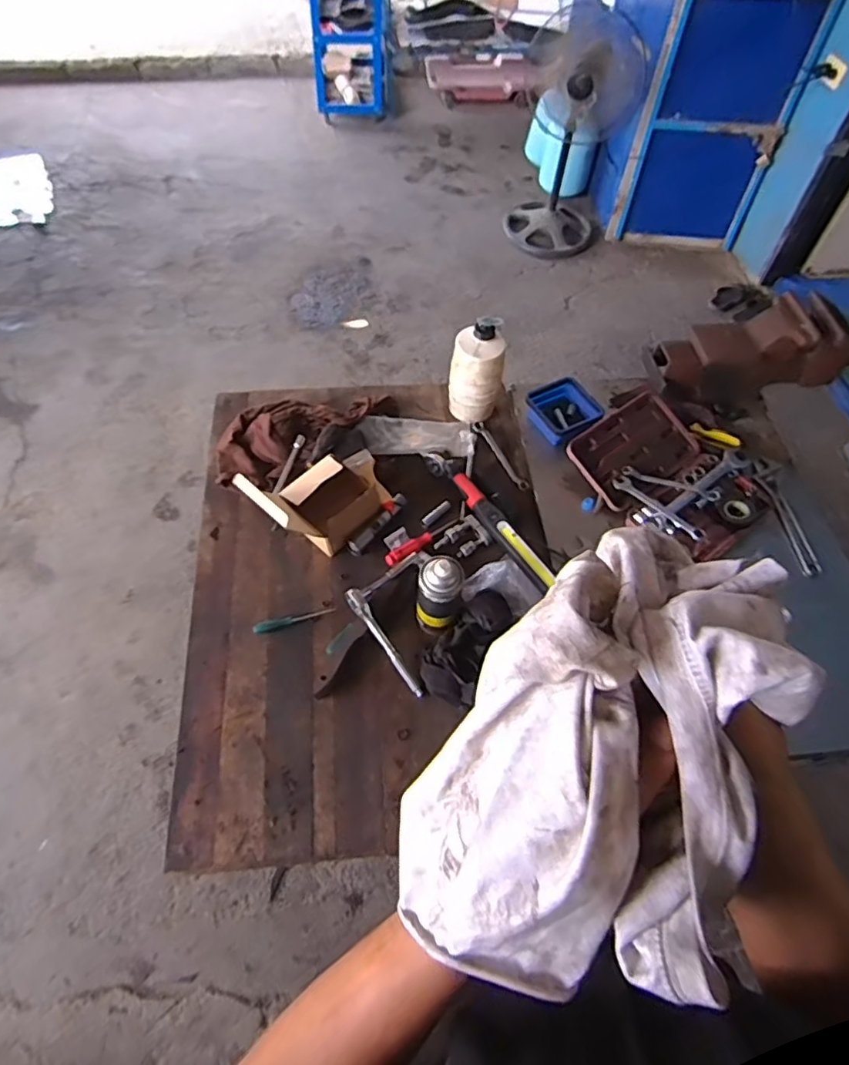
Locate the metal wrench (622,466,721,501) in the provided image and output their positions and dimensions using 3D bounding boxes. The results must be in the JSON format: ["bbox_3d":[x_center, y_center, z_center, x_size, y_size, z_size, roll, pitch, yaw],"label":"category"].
[{"bbox_3d":[0.434,-0.088,1.035,0.171,0.009,0.028,16,58,8],"label":"metal wrench"}]

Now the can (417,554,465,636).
[{"bbox_3d":[0.025,0.096,0.891,0.070,0.158,0.072,1,57,-1],"label":"can"}]

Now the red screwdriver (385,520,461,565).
[{"bbox_3d":[-0.001,0.014,1.027,0.154,0.020,0.028,-30,63,-19],"label":"red screwdriver"}]

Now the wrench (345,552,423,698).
[{"bbox_3d":[-0.017,0.137,0.939,0.144,0.047,0.196,-31,63,-20],"label":"wrench"}]

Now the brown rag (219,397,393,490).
[{"bbox_3d":[-0.228,-0.203,1.133,0.368,0.045,0.168,-24,61,-16],"label":"brown rag"}]

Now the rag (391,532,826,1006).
[{"bbox_3d":[0.084,0.109,0.291,0.147,0.123,0.233,20,64,7],"label":"rag"}]

